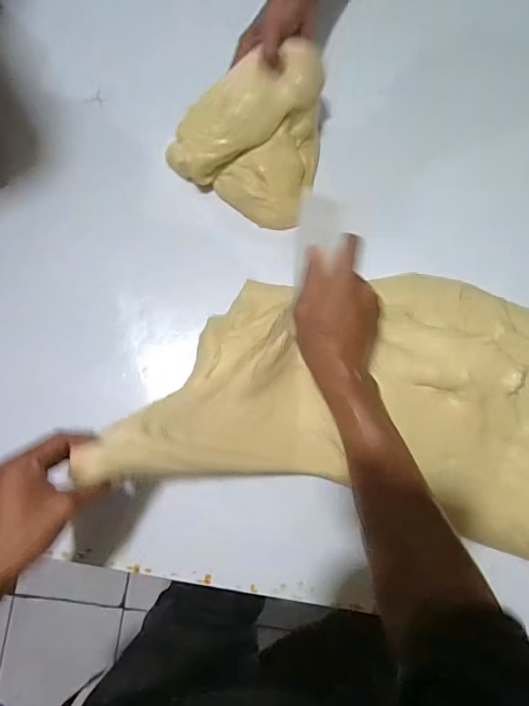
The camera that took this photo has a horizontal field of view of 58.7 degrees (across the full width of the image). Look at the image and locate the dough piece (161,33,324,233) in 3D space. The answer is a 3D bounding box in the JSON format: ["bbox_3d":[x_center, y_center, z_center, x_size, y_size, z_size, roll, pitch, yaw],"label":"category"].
[{"bbox_3d":[-0.005,-0.286,0.602,0.174,0.103,0.183,0,82,-2],"label":"dough piece"}]

